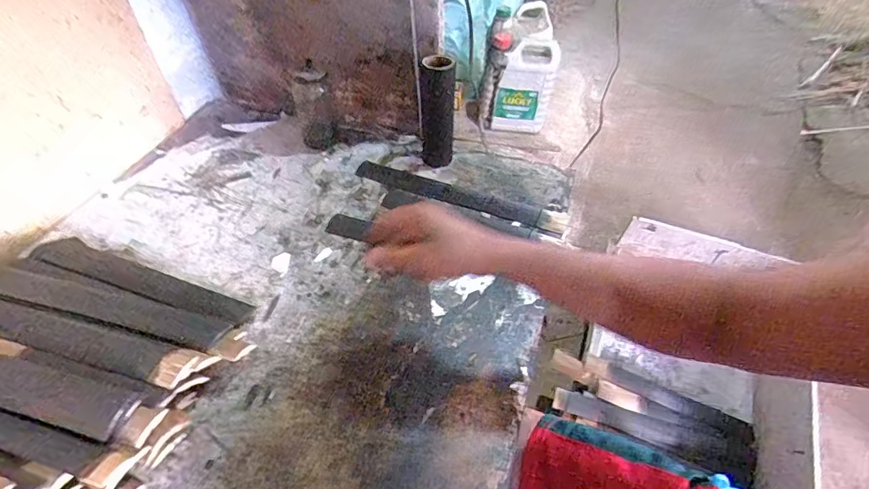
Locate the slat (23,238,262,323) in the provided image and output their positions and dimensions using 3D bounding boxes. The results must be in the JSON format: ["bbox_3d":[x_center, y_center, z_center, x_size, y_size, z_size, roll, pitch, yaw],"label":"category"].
[{"bbox_3d":[-0.400,0.047,0.636,0.333,0.008,0.057,16,33,12],"label":"slat"}]

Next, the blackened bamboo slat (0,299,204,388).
[{"bbox_3d":[-0.421,0.096,0.512,0.343,0.011,0.051,12,33,6],"label":"blackened bamboo slat"}]

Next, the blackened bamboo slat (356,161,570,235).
[{"bbox_3d":[0.040,-0.083,0.771,0.356,0.011,0.046,18,50,16],"label":"blackened bamboo slat"}]

